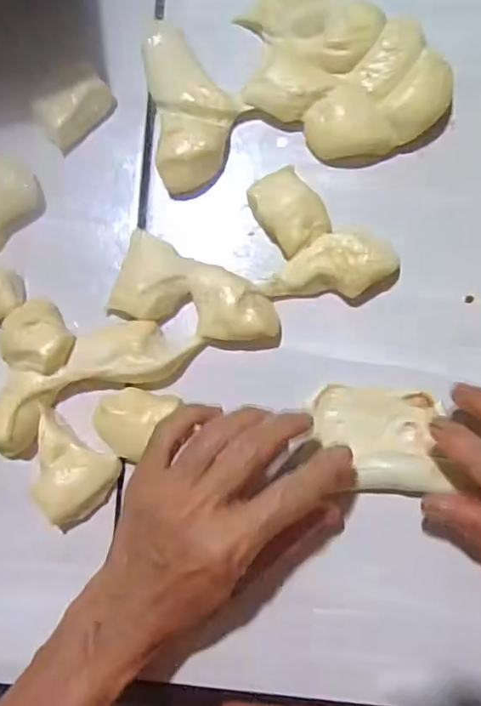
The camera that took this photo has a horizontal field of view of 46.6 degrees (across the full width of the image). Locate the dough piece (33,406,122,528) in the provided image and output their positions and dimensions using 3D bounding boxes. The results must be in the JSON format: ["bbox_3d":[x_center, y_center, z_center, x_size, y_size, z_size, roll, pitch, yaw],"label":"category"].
[{"bbox_3d":[-0.109,0.071,0.337,0.059,0.020,0.049,33,89,7],"label":"dough piece"}]

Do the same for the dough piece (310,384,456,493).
[{"bbox_3d":[0.081,0.049,0.330,0.072,0.010,0.060,0,62,9],"label":"dough piece"}]

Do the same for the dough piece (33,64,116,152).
[{"bbox_3d":[-0.112,-0.165,0.369,0.051,0.023,0.034,-45,83,1],"label":"dough piece"}]

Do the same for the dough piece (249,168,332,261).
[{"bbox_3d":[0.030,-0.088,0.343,0.035,0.013,0.050,-36,83,2],"label":"dough piece"}]

